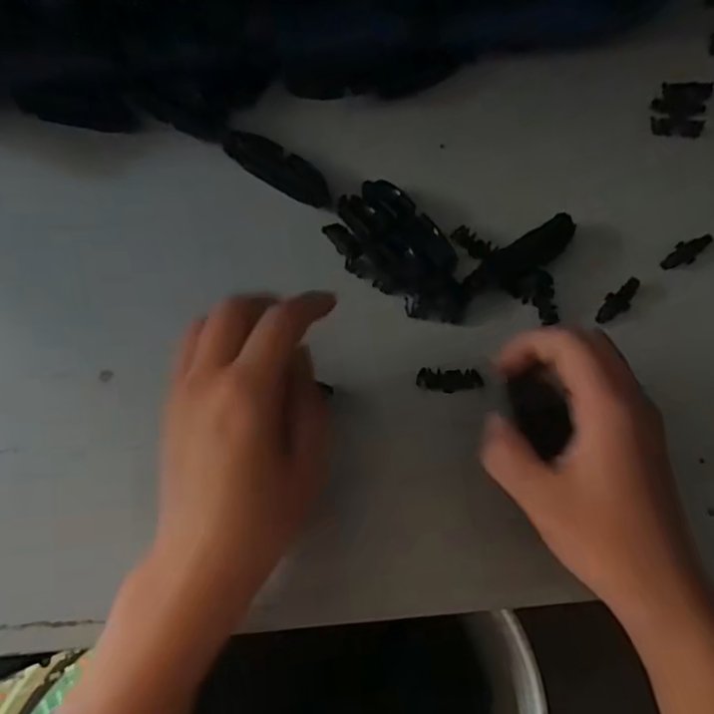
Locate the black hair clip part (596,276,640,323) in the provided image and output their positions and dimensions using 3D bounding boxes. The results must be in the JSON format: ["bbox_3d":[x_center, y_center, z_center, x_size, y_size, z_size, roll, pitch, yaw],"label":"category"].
[{"bbox_3d":[0.154,-0.033,0.357,0.037,0.005,0.013,-36,72,-15],"label":"black hair clip part"}]

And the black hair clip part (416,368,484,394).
[{"bbox_3d":[0.051,0.013,0.338,0.036,0.009,0.012,2,66,0],"label":"black hair clip part"}]

